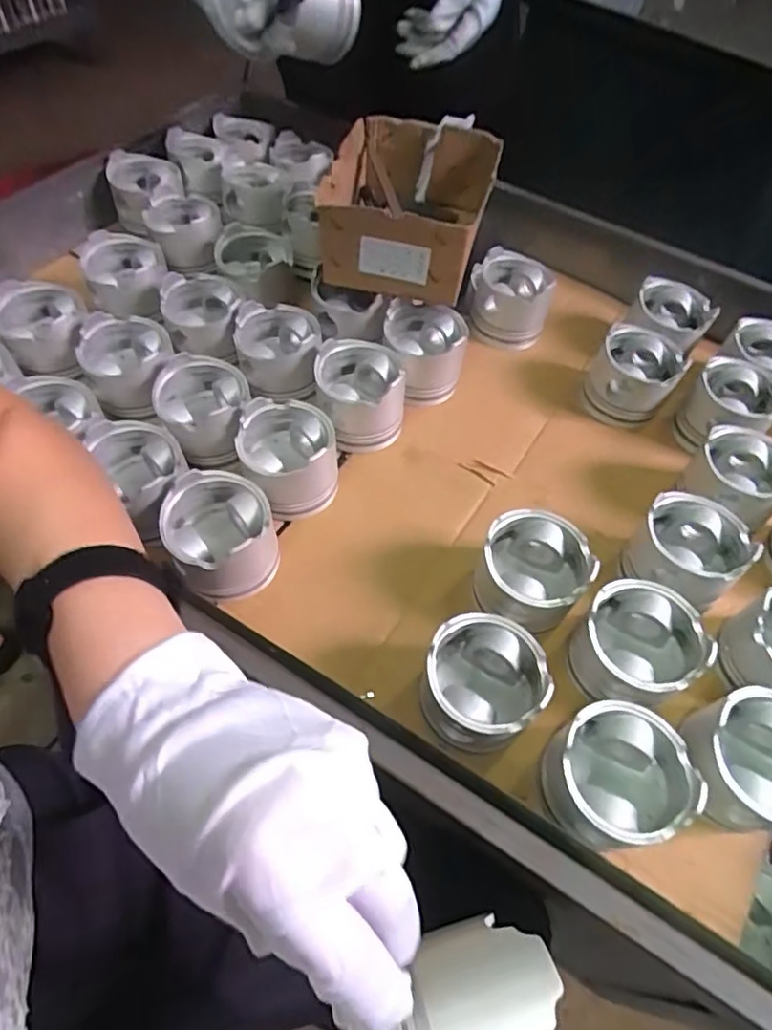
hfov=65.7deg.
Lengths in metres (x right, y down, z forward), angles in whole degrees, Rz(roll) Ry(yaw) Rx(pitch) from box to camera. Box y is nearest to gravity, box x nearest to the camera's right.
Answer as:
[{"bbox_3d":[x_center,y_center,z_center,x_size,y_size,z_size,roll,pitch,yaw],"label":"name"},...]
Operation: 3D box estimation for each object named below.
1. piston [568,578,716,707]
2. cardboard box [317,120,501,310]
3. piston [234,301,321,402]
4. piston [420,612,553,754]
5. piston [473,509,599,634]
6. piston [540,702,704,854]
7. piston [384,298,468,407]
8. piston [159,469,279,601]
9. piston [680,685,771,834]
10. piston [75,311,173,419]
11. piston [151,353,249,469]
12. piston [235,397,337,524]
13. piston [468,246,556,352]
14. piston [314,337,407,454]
[{"bbox_3d":[0.203,0.107,0.492,0.100,0.066,0.094,2,56,-3],"label":"piston"},{"bbox_3d":[0.027,-0.358,0.697,0.166,0.101,0.247,13,56,4],"label":"cardboard box"},{"bbox_3d":[-0.119,-0.179,0.666,0.091,0.066,0.099,-1,56,-6],"label":"piston"},{"bbox_3d":[0.076,0.136,0.475,0.089,0.078,0.089,2,56,-3],"label":"piston"},{"bbox_3d":[0.129,0.055,0.531,0.090,0.081,0.089,2,56,-3],"label":"piston"},{"bbox_3d":[0.167,0.199,0.445,0.094,0.092,0.092,2,56,-3],"label":"piston"},{"bbox_3d":[0.041,-0.181,0.686,0.091,0.081,0.105,3,56,-3],"label":"piston"},{"bbox_3d":[-0.147,0.022,0.536,0.091,0.086,0.099,2,56,-3],"label":"piston"},{"bbox_3d":[0.275,0.187,0.454,0.098,0.089,0.094,-2,56,-6],"label":"piston"},{"bbox_3d":[-0.273,-0.159,0.641,0.090,0.062,0.097,-11,58,-12],"label":"piston"},{"bbox_3d":[-0.184,-0.103,0.610,0.090,0.063,0.104,-8,57,-10],"label":"piston"},{"bbox_3d":[-0.094,-0.056,0.586,0.089,0.082,0.089,2,56,-3],"label":"piston"},{"bbox_3d":[0.149,-0.276,0.760,0.114,0.073,0.103,17,57,7],"label":"piston"},{"bbox_3d":[-0.029,-0.128,0.643,0.091,0.081,0.094,-3,57,-7],"label":"piston"}]

